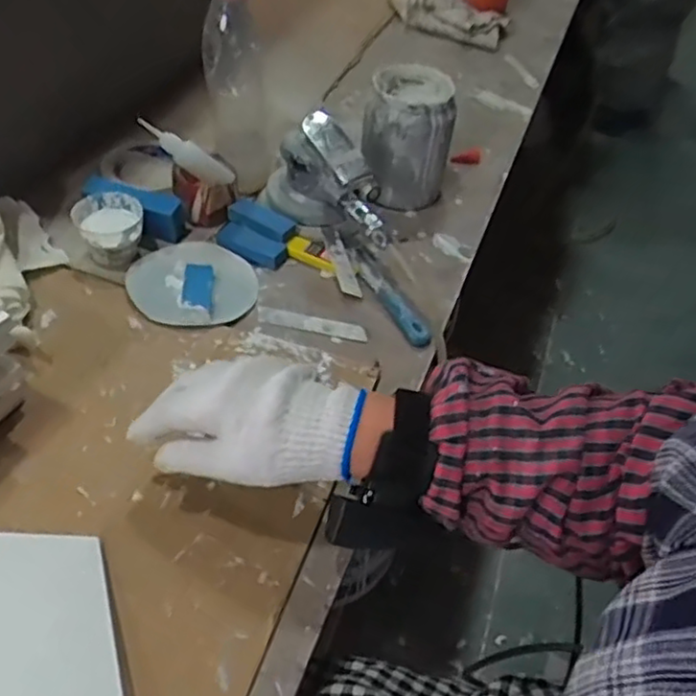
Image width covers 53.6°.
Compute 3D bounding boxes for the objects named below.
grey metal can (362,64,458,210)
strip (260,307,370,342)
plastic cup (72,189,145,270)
[{"bbox_3d":[0.064,-0.224,0.741,0.090,0.126,0.105,11,46,4],"label":"grey metal can"},{"bbox_3d":[-0.033,-0.022,0.622,0.100,0.005,0.019,10,46,4],"label":"strip"},{"bbox_3d":[-0.223,-0.111,0.648,0.059,0.042,0.070,-3,47,-9],"label":"plastic cup"}]

